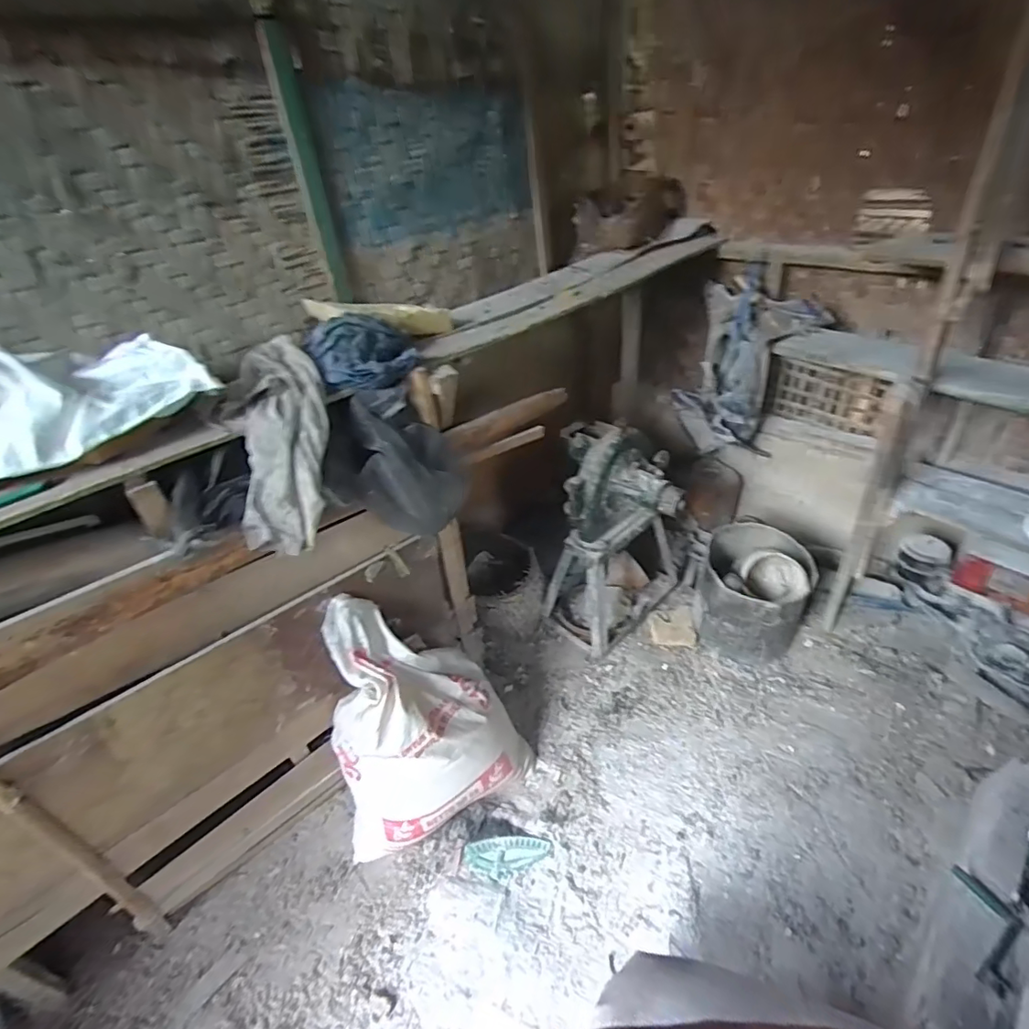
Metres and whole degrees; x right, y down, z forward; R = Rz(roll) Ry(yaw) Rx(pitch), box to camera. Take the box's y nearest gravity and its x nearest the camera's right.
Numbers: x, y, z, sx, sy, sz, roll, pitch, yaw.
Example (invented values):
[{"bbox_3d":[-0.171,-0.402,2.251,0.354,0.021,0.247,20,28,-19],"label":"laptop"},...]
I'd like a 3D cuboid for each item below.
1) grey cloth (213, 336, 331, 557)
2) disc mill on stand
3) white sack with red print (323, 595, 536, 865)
[{"bbox_3d":[-0.491,-0.170,1.113,0.194,0.126,0.486,-9,75,-4],"label":"grey cloth"},{"bbox_3d":[0.336,0.086,1.852,0.430,0.764,0.410,4,36,14],"label":"disc mill on stand"},{"bbox_3d":[-0.220,0.536,1.368,0.478,0.578,0.335,-9,35,-5],"label":"white sack with red print"}]

